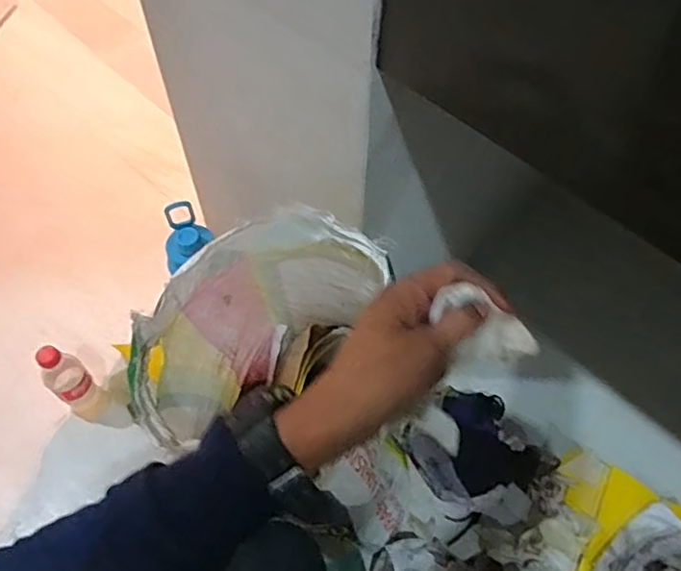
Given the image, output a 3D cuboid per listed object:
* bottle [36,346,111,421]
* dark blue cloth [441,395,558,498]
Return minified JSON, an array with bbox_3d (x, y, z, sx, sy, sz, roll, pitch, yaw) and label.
[{"bbox_3d":[-0.399,0.142,0.899,0.053,0.194,0.055,38,65,19],"label":"bottle"},{"bbox_3d":[0.234,0.232,0.902,0.169,0.090,0.148,-5,59,-4],"label":"dark blue cloth"}]

